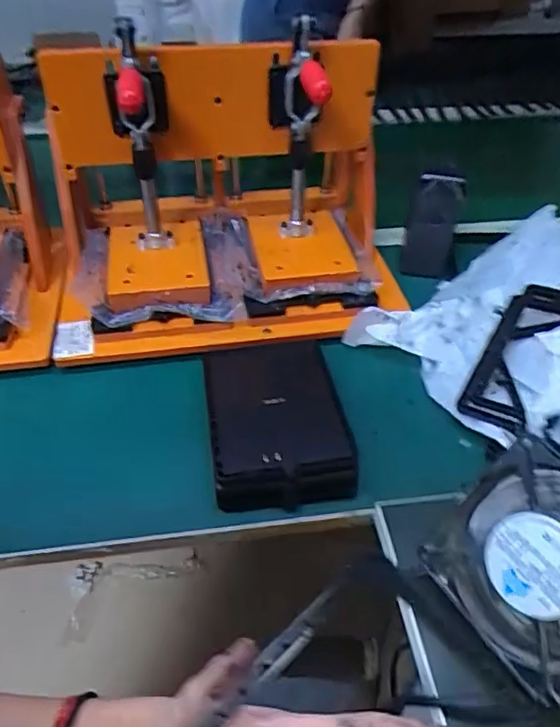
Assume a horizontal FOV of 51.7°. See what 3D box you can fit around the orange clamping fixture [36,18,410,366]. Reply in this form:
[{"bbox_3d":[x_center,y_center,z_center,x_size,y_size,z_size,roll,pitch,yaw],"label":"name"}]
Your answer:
[{"bbox_3d":[-0.057,-0.182,0.607,0.344,0.251,0.249,-2,43,-4],"label":"orange clamping fixture"}]

